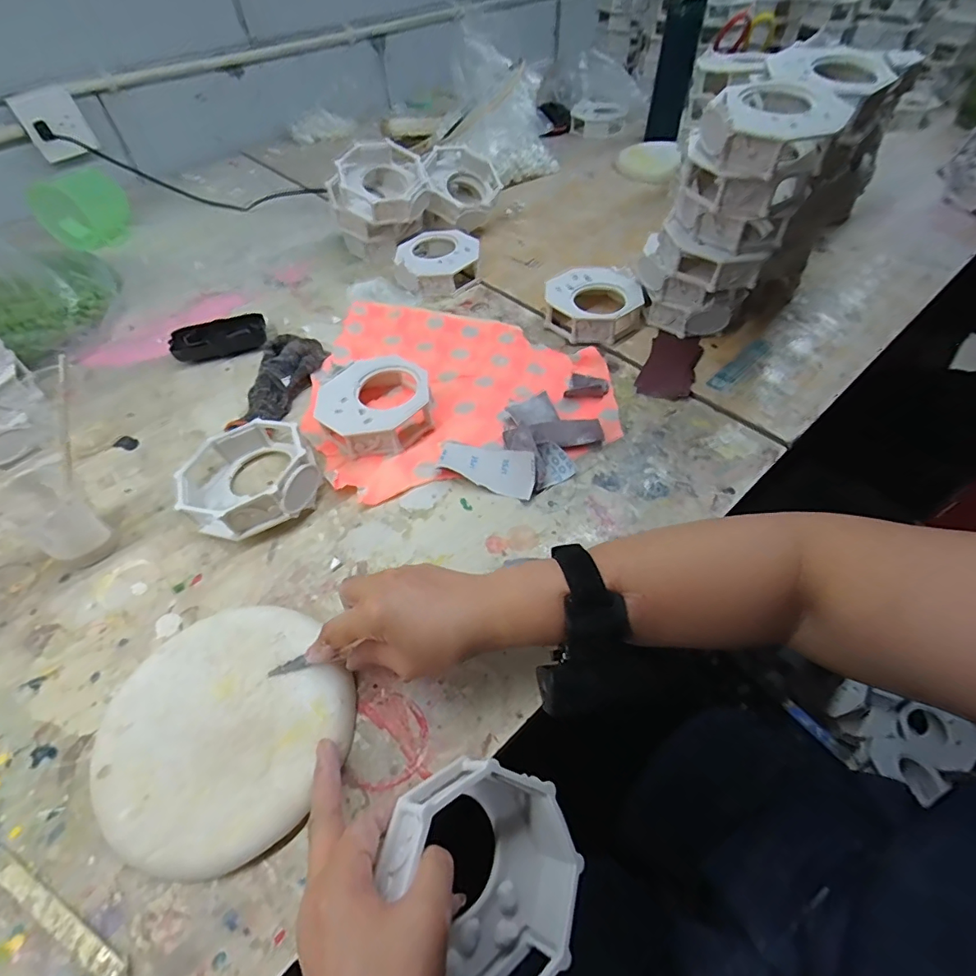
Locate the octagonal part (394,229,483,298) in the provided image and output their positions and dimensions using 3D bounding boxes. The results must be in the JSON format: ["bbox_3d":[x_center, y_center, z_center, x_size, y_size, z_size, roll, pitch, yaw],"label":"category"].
[{"bbox_3d":[-0.071,-0.320,0.707,0.117,0.040,0.121,-3,51,0],"label":"octagonal part"}]

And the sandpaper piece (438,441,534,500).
[{"bbox_3d":[-0.001,-0.022,0.482,0.099,0.014,0.043,19,69,21],"label":"sandpaper piece"}]

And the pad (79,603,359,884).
[{"bbox_3d":[-0.177,0.160,0.338,0.154,0.013,0.154,-1,52,2],"label":"pad"}]

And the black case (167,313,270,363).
[{"bbox_3d":[-0.333,-0.184,0.625,0.107,0.025,0.058,-14,52,-8],"label":"black case"}]

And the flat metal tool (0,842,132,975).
[{"bbox_3d":[-0.258,0.242,0.292,0.143,0.004,0.013,20,55,18],"label":"flat metal tool"}]

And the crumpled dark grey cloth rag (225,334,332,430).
[{"bbox_3d":[-0.228,-0.121,0.567,0.064,0.027,0.163,1,52,3],"label":"crumpled dark grey cloth rag"}]

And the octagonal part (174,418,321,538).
[{"bbox_3d":[-0.222,-0.012,0.466,0.116,0.049,0.120,-23,54,-15],"label":"octagonal part"}]

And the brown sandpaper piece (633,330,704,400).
[{"bbox_3d":[0.209,-0.144,0.570,0.056,0.018,0.119,18,55,16],"label":"brown sandpaper piece"}]

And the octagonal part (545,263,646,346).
[{"bbox_3d":[0.133,-0.230,0.623,0.118,0.042,0.113,5,52,7],"label":"octagonal part"}]

